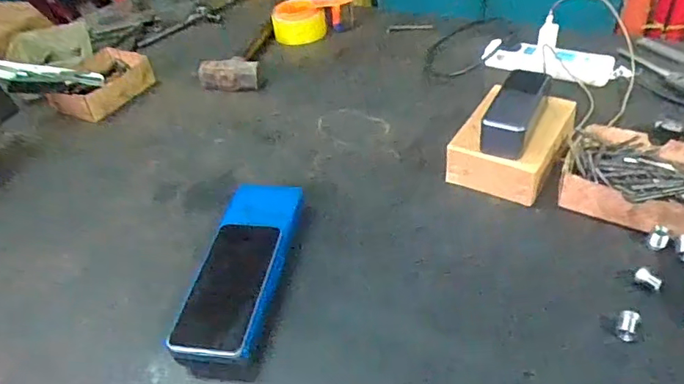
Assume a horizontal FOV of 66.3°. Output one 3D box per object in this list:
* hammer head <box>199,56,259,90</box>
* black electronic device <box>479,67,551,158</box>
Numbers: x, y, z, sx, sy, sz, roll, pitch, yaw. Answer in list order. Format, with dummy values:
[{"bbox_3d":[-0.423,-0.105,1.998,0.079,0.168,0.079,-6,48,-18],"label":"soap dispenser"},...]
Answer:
[{"bbox_3d":[-0.203,-0.210,0.948,0.114,0.042,0.041,9,43,19],"label":"hammer head"},{"bbox_3d":[0.220,-0.099,0.668,0.055,0.055,0.134,18,46,27],"label":"black electronic device"}]

